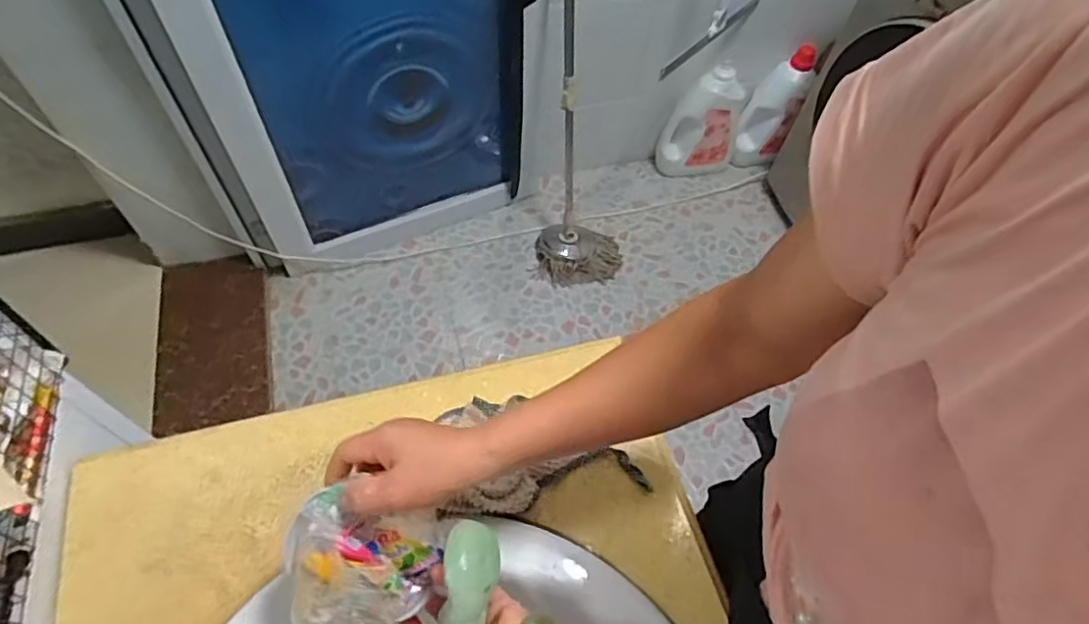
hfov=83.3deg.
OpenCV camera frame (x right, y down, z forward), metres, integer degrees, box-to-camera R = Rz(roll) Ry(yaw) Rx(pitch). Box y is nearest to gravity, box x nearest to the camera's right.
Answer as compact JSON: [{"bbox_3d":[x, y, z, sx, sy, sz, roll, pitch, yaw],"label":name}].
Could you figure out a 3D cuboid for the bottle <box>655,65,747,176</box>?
[{"bbox_3d":[0.465,-0.546,1.781,0.209,0.321,0.096,-20,61,-16],"label":"bottle"}]

